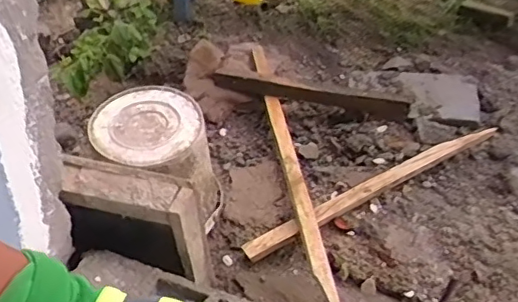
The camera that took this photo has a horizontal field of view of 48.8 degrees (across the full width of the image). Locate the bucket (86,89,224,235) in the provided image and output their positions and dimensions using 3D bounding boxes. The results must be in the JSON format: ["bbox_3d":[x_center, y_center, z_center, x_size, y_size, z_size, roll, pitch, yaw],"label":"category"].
[{"bbox_3d":[-0.249,0.035,1.339,0.269,0.284,0.234,22,42,18],"label":"bucket"}]

